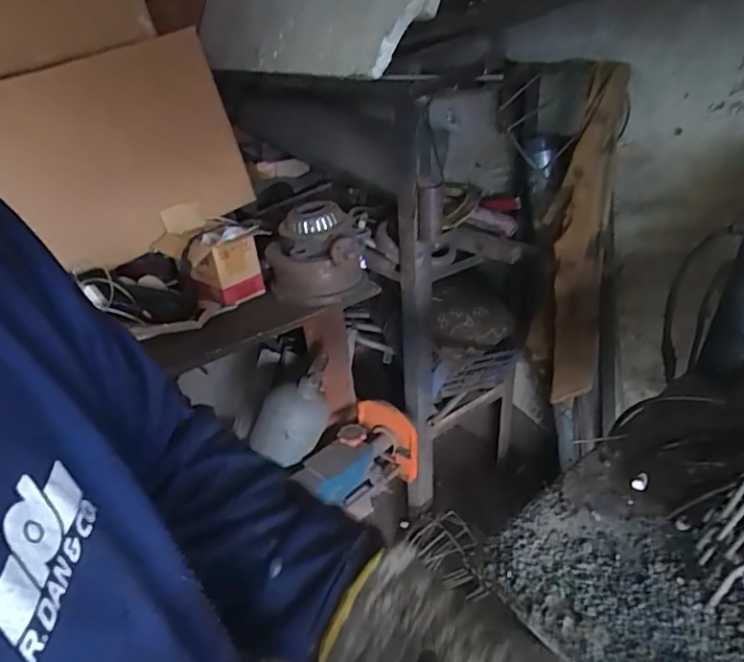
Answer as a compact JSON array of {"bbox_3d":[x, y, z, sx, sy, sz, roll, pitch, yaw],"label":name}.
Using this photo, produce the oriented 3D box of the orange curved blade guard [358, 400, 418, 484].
[{"bbox_3d":[0.055,0.249,1.392,0.206,0.101,0.045,45,24,22],"label":"orange curved blade guard"}]

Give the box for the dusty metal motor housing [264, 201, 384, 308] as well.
[{"bbox_3d":[-0.116,-0.165,1.224,0.237,0.192,0.200,-9,30,-8],"label":"dusty metal motor housing"}]

